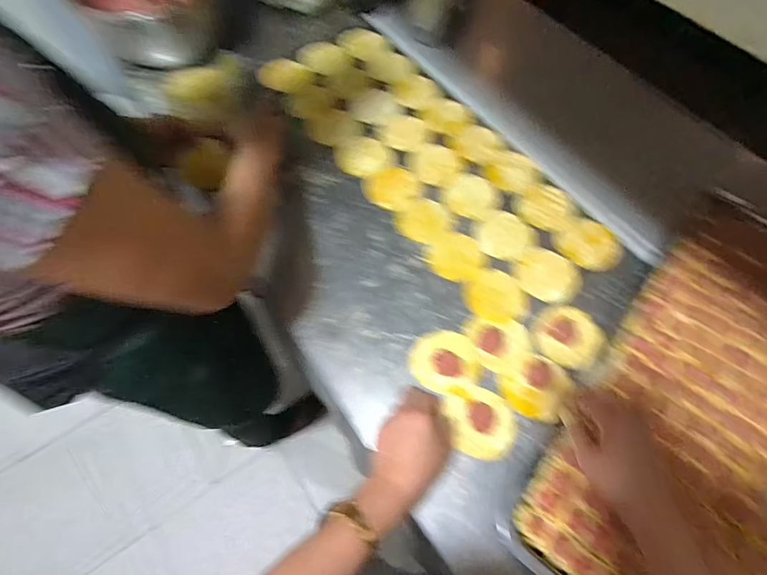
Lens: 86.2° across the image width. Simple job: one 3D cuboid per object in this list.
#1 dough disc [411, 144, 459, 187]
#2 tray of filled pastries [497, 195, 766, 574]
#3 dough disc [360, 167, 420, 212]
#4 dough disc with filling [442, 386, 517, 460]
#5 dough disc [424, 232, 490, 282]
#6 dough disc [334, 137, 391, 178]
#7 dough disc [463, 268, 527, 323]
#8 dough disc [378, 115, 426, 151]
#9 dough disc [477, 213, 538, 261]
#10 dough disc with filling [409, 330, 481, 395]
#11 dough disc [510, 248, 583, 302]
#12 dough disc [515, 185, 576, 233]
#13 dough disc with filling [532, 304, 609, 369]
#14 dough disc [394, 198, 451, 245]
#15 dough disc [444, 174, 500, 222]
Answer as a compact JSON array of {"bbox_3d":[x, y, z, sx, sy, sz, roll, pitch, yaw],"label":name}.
[{"bbox_3d":[0.087,-0.206,0.689,0.076,0.006,0.091,-14,65,-8],"label":"dough disc"},{"bbox_3d":[0.445,0.174,0.468,0.372,0.029,0.548,37,68,15],"label":"tray of filled pastries"},{"bbox_3d":[0.012,-0.162,0.666,0.083,0.005,0.085,1,64,-1],"label":"dough disc"},{"bbox_3d":[0.120,0.163,0.495,0.077,0.011,0.080,1,64,-1],"label":"dough disc with filling"},{"bbox_3d":[0.108,-0.049,0.614,0.081,0.004,0.079,1,64,-1],"label":"dough disc"},{"bbox_3d":[-0.037,-0.224,0.700,0.084,0.004,0.084,1,64,-1],"label":"dough disc"},{"bbox_3d":[0.159,0.011,0.587,0.074,0.007,0.085,-41,72,-19],"label":"dough disc"},{"bbox_3d":[0.033,-0.273,0.720,0.078,0.004,0.076,1,64,-1],"label":"dough disc"},{"bbox_3d":[0.185,-0.078,0.625,0.078,0.008,0.076,1,64,-1],"label":"dough disc"},{"bbox_3d":[0.080,0.097,0.539,0.088,0.009,0.079,-14,65,-8],"label":"dough disc with filling"},{"bbox_3d":[0.237,-0.017,0.592,0.091,0.015,0.072,37,68,15],"label":"dough disc"},{"bbox_3d":[0.260,-0.127,0.655,0.082,0.006,0.082,1,64,-1],"label":"dough disc"},{"bbox_3d":[0.249,0.063,0.549,0.090,0.007,0.081,27,72,30],"label":"dough disc with filling"},{"bbox_3d":[0.060,-0.107,0.639,0.080,0.005,0.076,1,64,-1],"label":"dough disc"},{"bbox_3d":[0.142,-0.145,0.658,0.084,0.004,0.078,1,64,-1],"label":"dough disc"}]

